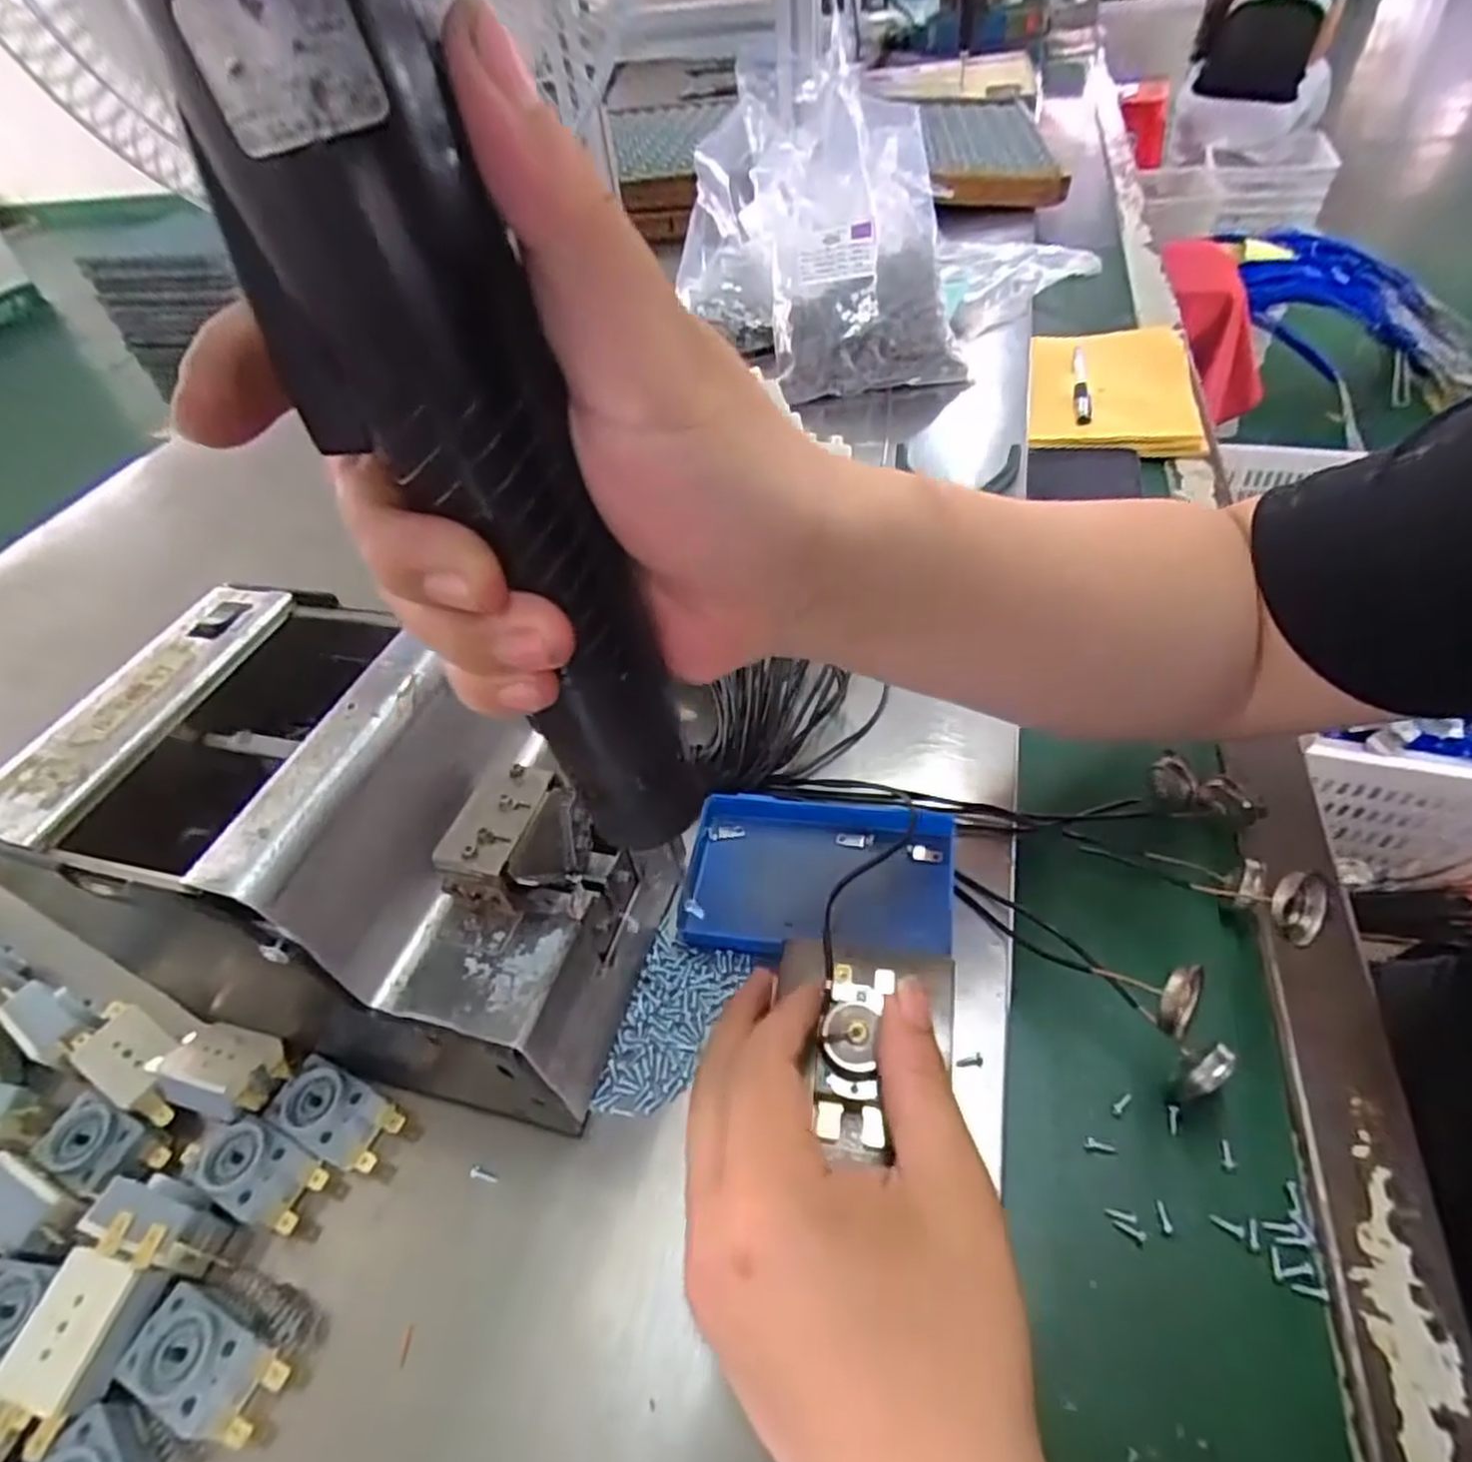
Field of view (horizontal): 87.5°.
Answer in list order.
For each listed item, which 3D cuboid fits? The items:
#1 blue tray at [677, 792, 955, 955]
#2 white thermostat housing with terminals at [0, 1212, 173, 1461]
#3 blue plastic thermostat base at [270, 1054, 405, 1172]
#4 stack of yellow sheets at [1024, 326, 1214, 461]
[{"bbox_3d":[0.036,0.060,0.337,0.115,0.019,0.073,0,47,7],"label":"blue tray"},{"bbox_3d":[-0.208,0.186,0.241,0.031,0.012,0.056,9,49,15],"label":"white thermostat housing with terminals"},{"bbox_3d":[-0.150,0.144,0.289,0.043,0.013,0.025,17,52,22],"label":"blue plastic thermostat base"},{"bbox_3d":[0.314,-0.289,0.643,0.129,0.015,0.227,8,49,14],"label":"stack of yellow sheets"}]

